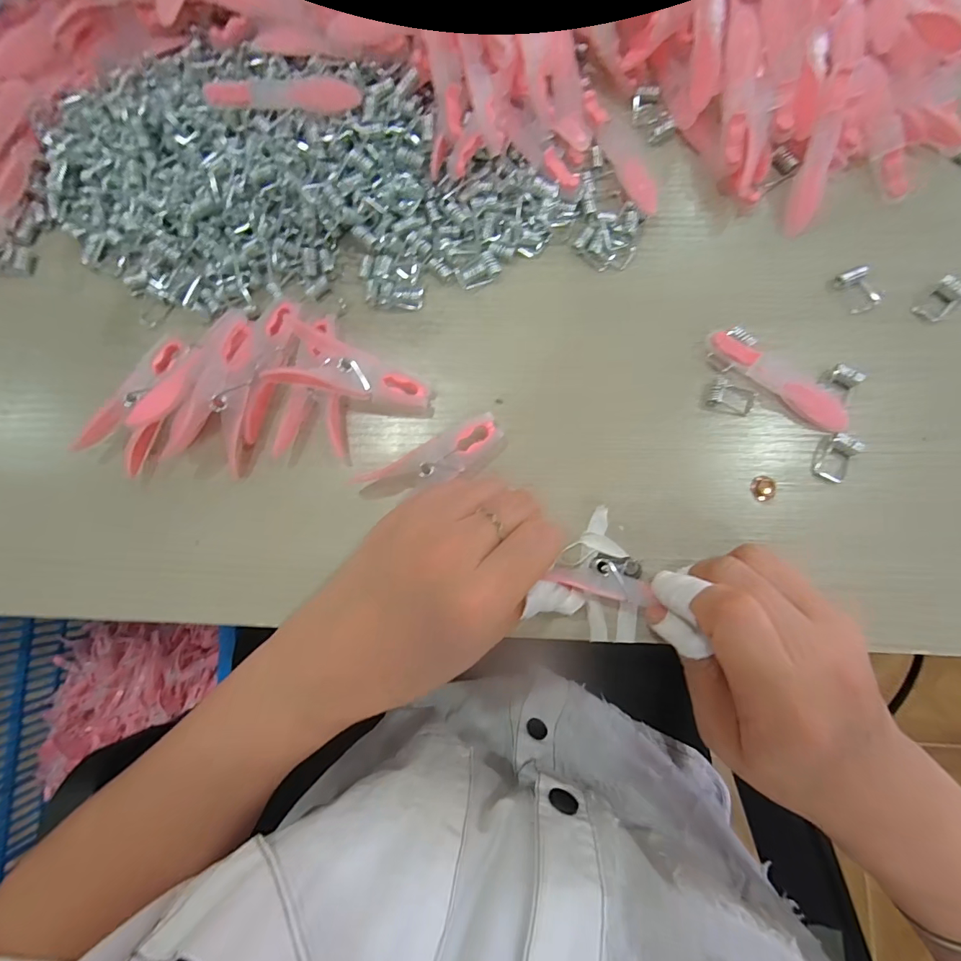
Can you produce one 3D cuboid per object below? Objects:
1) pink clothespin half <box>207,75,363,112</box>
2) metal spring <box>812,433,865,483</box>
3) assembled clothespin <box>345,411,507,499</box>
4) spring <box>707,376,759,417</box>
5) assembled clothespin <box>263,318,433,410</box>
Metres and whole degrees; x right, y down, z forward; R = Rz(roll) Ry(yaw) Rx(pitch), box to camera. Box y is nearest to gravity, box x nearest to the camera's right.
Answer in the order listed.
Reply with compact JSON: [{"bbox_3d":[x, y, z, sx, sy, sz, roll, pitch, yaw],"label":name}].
[{"bbox_3d":[-0.103,-0.203,0.231,0.075,0.009,0.013,-10,81,-11],"label":"pink clothespin half"},{"bbox_3d":[0.173,-0.011,0.213,0.015,0.010,0.021,22,83,6],"label":"metal spring"},{"bbox_3d":[-0.025,-0.009,0.224,0.076,0.016,0.023,-26,81,-1],"label":"assembled clothespin"},{"bbox_3d":[0.128,-0.043,0.221,0.023,0.004,0.016,17,83,6],"label":"spring"},{"bbox_3d":[-0.066,-0.056,0.226,0.079,0.021,0.035,17,83,6],"label":"assembled clothespin"}]

